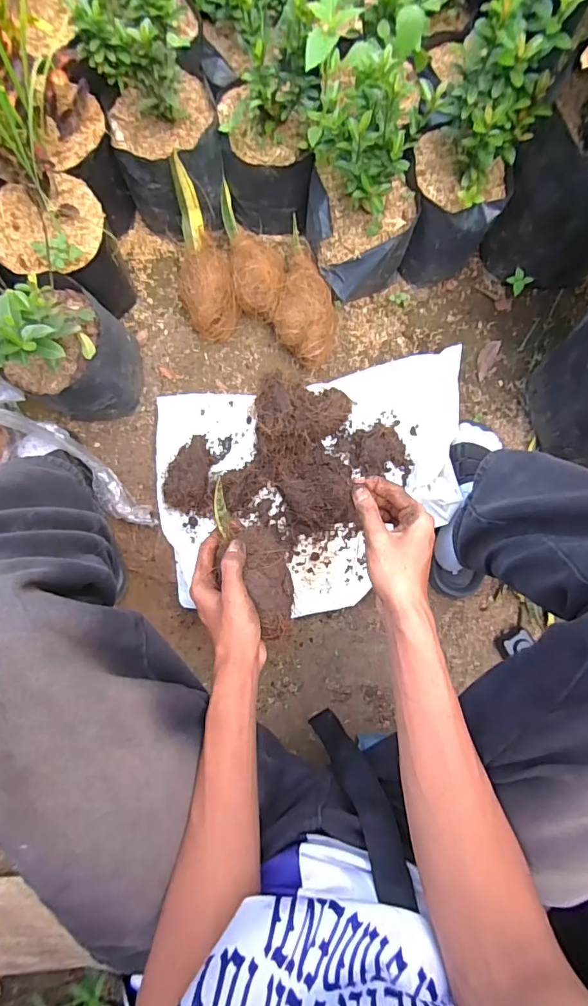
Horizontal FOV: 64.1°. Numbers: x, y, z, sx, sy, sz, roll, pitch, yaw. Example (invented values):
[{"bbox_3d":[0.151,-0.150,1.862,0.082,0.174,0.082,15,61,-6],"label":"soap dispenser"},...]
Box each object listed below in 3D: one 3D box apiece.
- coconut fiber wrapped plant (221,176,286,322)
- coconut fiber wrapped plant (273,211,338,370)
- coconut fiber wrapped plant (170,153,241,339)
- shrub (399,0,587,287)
[{"bbox_3d":[-0.059,-0.385,0.741,0.082,0.068,0.196,-10,84,-4],"label":"coconut fiber wrapped plant"},{"bbox_3d":[0.017,-0.320,0.727,0.101,0.087,0.217,-7,96,-4],"label":"coconut fiber wrapped plant"},{"bbox_3d":[-0.140,-0.363,0.702,0.082,0.088,0.231,-12,108,-4],"label":"coconut fiber wrapped plant"},{"bbox_3d":[0.234,-0.453,0.638,0.145,0.343,0.152,29,83,0],"label":"shrub"}]

